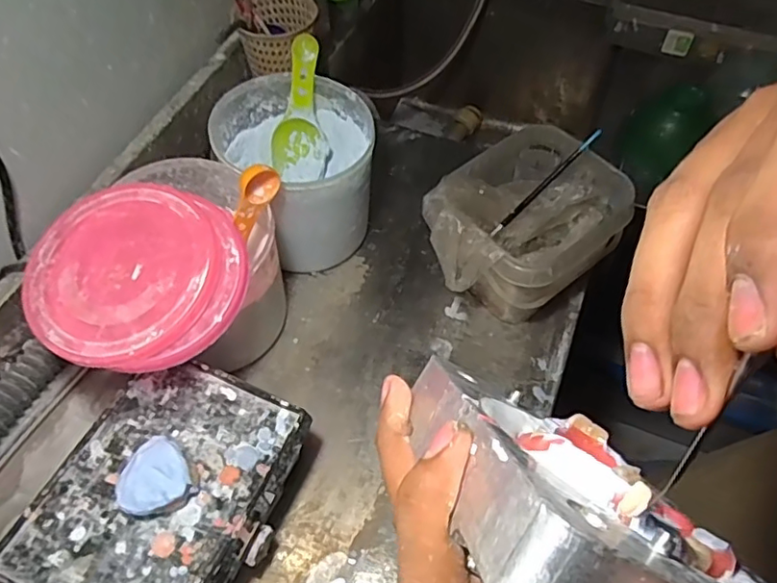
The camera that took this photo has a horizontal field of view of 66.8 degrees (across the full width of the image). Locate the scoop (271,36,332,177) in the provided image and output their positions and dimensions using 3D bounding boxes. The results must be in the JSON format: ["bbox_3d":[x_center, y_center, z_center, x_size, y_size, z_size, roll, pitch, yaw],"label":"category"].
[{"bbox_3d":[-0.090,-0.194,0.639,0.063,0.149,0.029,12,28,6],"label":"scoop"}]

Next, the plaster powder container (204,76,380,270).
[{"bbox_3d":[-0.094,-0.121,0.650,0.148,0.168,0.157,1,55,-1],"label":"plaster powder container"}]

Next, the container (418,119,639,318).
[{"bbox_3d":[0.138,-0.060,0.633,0.195,0.130,0.153,-33,62,-22],"label":"container"}]

